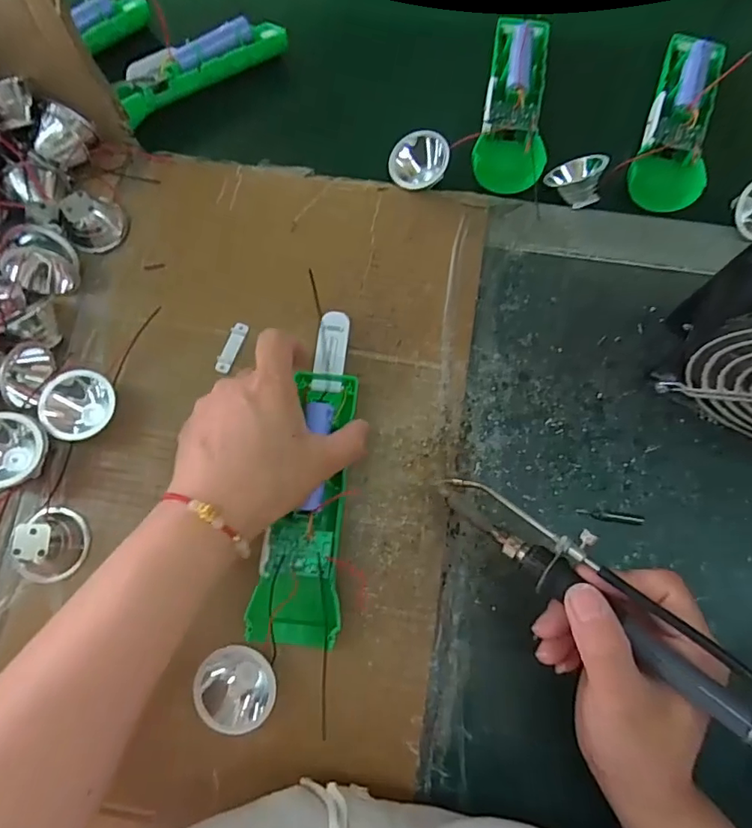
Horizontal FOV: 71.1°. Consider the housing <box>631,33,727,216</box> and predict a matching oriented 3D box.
[{"bbox_3d":[0.225,-0.217,0.389,0.055,0.034,0.146,21,78,4],"label":"housing"}]

